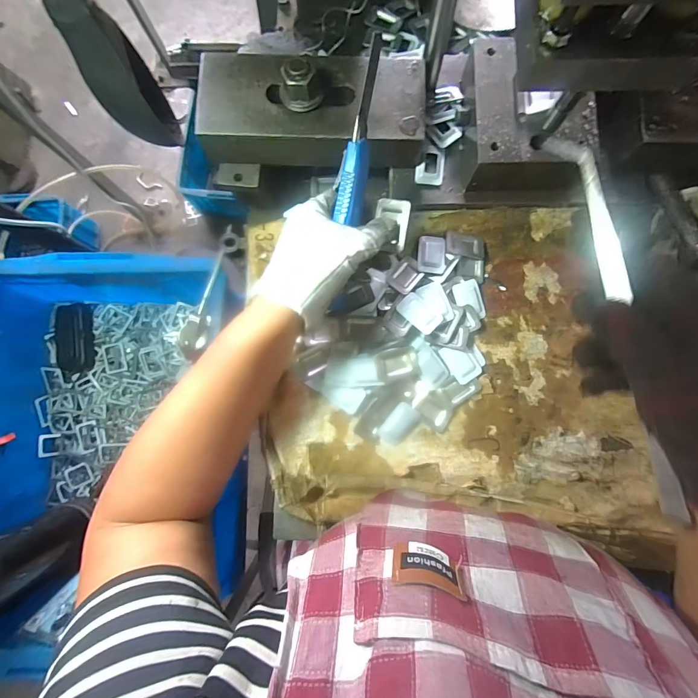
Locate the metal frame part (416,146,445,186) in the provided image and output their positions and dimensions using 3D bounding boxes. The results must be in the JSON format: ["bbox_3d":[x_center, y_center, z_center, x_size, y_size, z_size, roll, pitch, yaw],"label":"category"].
[{"bbox_3d":[0.079,-0.180,0.333,0.026,0.007,0.037,8,83,3],"label":"metal frame part"}]

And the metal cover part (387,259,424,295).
[{"bbox_3d":[0.054,-0.070,0.331,0.026,0.005,0.032,39,70,6],"label":"metal cover part"}]

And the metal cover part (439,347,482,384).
[{"bbox_3d":[0.108,0.013,0.328,0.026,0.004,0.040,-32,83,-2],"label":"metal cover part"}]

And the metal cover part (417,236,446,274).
[{"bbox_3d":[0.082,-0.093,0.338,0.027,0.004,0.037,6,83,2],"label":"metal cover part"}]

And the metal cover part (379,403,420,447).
[{"bbox_3d":[0.047,0.072,0.325,0.027,0.004,0.041,36,97,-18],"label":"metal cover part"}]

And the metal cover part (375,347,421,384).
[{"bbox_3d":[0.044,0.014,0.315,0.040,0.013,0.028,-15,83,0],"label":"metal cover part"}]

